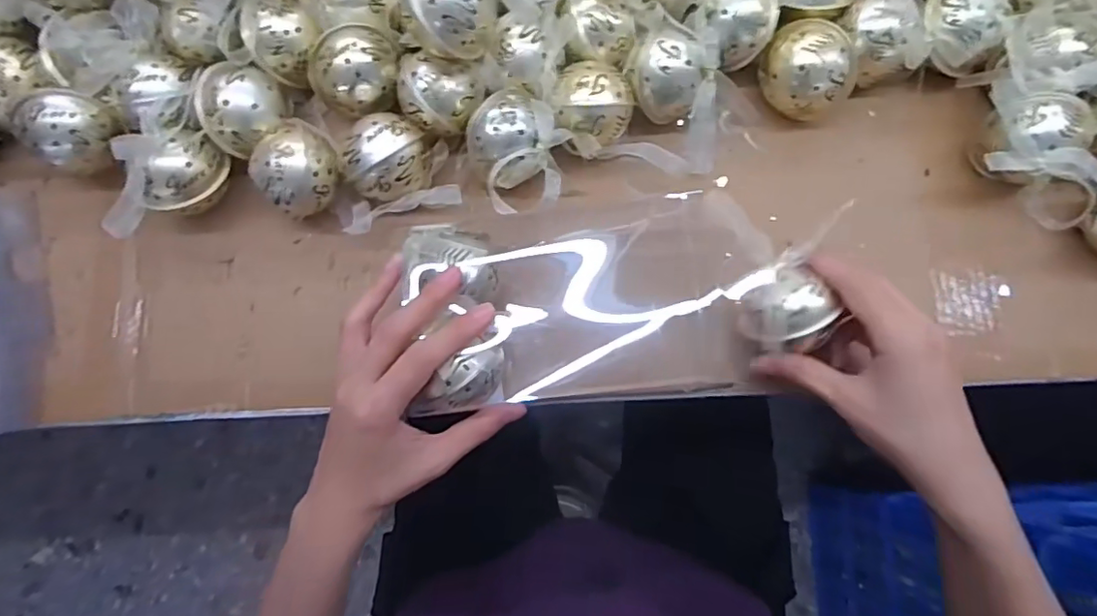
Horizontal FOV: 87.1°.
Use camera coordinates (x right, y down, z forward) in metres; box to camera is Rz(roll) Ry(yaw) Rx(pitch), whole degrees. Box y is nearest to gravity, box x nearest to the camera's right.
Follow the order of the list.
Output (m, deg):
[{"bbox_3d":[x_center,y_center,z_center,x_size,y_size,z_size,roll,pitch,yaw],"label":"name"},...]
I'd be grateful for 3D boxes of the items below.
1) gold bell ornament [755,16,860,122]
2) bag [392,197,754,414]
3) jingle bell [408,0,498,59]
[{"bbox_3d":[0.168,-0.152,0.380,0.057,0.052,0.051,27,81,5],"label":"gold bell ornament"},{"bbox_3d":[0.019,-0.011,0.350,0.199,0.069,0.130,-5,80,0],"label":"bag"},{"bbox_3d":[-0.055,-0.175,0.339,0.046,0.047,0.043,0,80,1],"label":"jingle bell"}]

